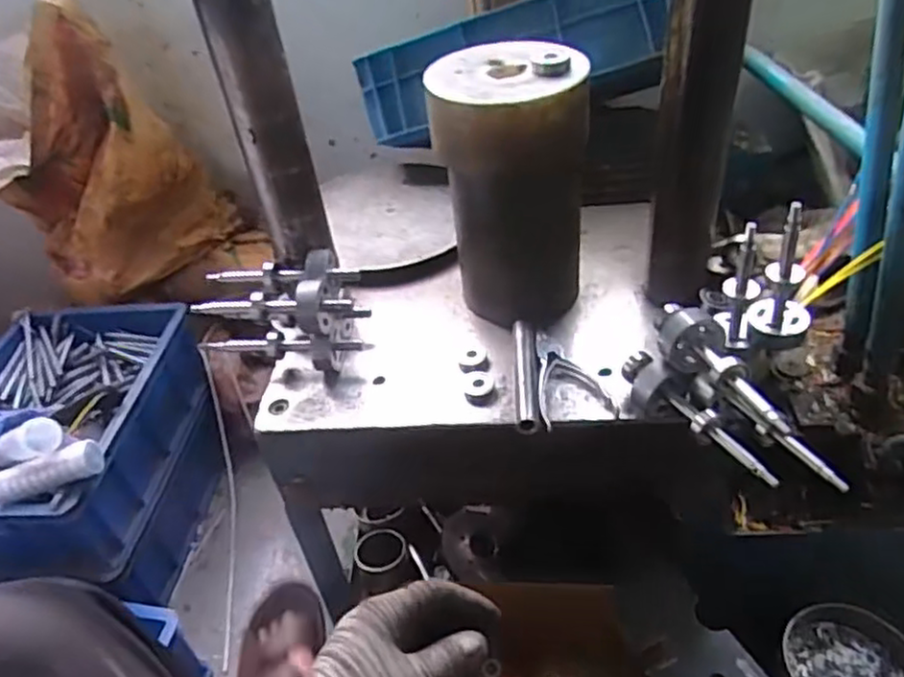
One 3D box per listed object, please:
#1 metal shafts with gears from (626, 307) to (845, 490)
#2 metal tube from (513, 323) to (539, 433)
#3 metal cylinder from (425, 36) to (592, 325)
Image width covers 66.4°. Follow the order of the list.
[{"bbox_3d":[0.220,0.050,0.561,0.076,0.085,0.177,-21,42,-16],"label":"metal shafts with gears"},{"bbox_3d":[0.073,0.033,0.675,0.024,0.020,0.151,-2,40,6],"label":"metal tube"},{"bbox_3d":[0.061,-0.141,0.698,0.142,0.255,0.130,-2,40,7],"label":"metal cylinder"}]

